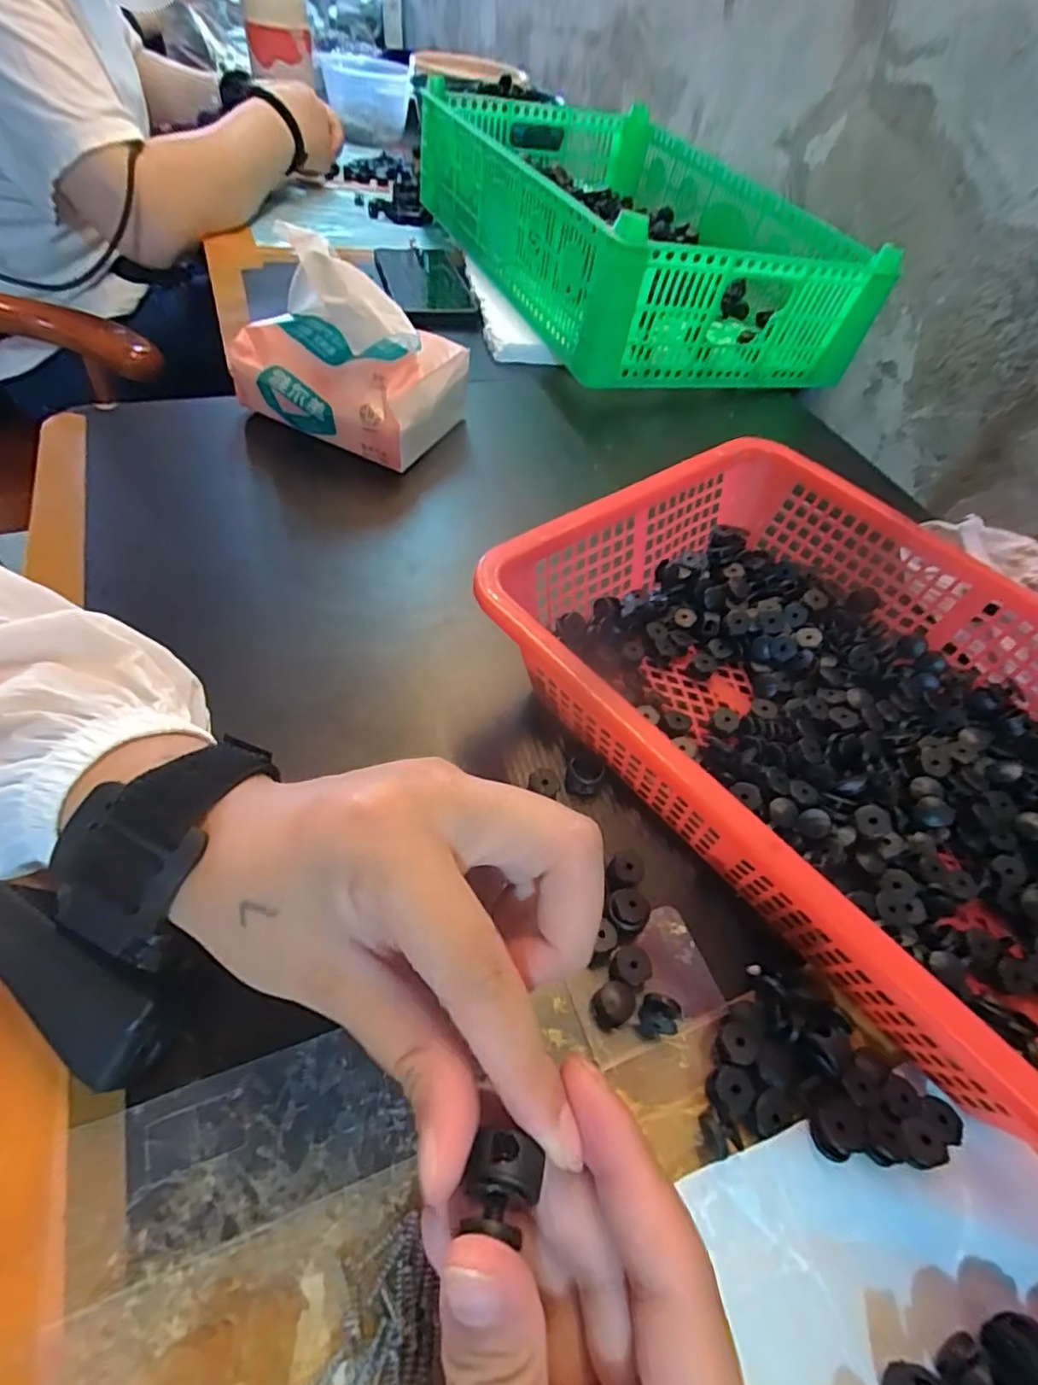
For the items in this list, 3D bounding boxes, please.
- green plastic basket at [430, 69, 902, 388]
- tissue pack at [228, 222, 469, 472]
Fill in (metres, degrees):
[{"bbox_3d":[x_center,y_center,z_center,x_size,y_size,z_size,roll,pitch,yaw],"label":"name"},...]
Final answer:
[{"bbox_3d":[0.102,-0.493,0.629,0.300,0.115,0.488,-14,56,-19],"label":"green plastic basket"},{"bbox_3d":[-0.118,-0.230,0.403,0.144,0.106,0.088,19,52,6],"label":"tissue pack"}]

